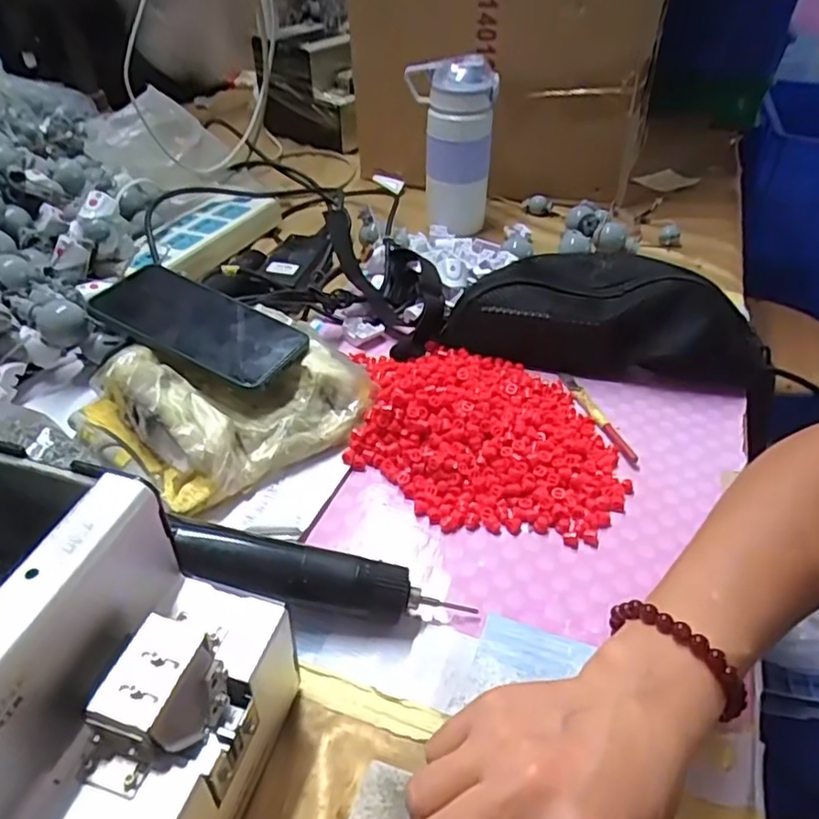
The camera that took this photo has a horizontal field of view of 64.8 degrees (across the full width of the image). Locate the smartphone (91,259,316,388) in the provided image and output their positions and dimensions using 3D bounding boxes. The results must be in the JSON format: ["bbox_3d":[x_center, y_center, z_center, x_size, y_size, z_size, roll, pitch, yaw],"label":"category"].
[{"bbox_3d":[-0.162,-0.069,0.502,0.161,0.011,0.082,23,42,13],"label":"smartphone"}]

